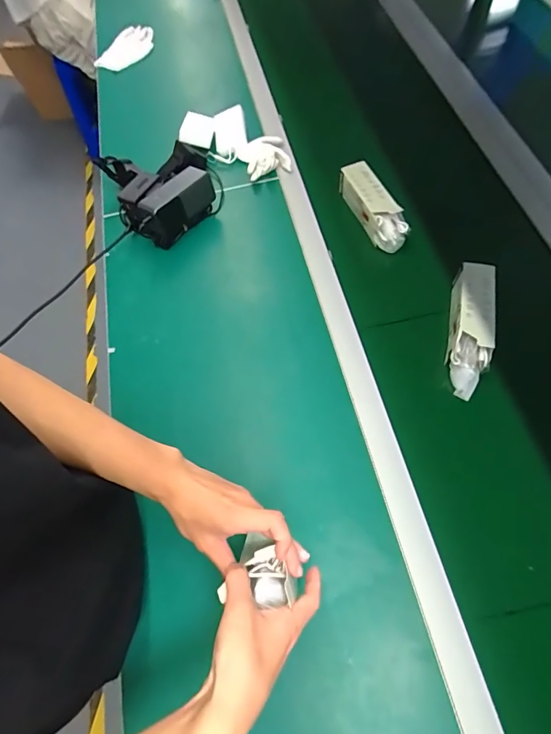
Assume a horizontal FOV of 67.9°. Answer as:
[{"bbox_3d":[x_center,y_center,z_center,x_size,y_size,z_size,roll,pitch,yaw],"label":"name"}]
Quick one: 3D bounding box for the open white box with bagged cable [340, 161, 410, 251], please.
[{"bbox_3d":[0.169,-0.282,0.711,0.055,0.051,0.181,-22,67,-9],"label":"open white box with bagged cable"}]

